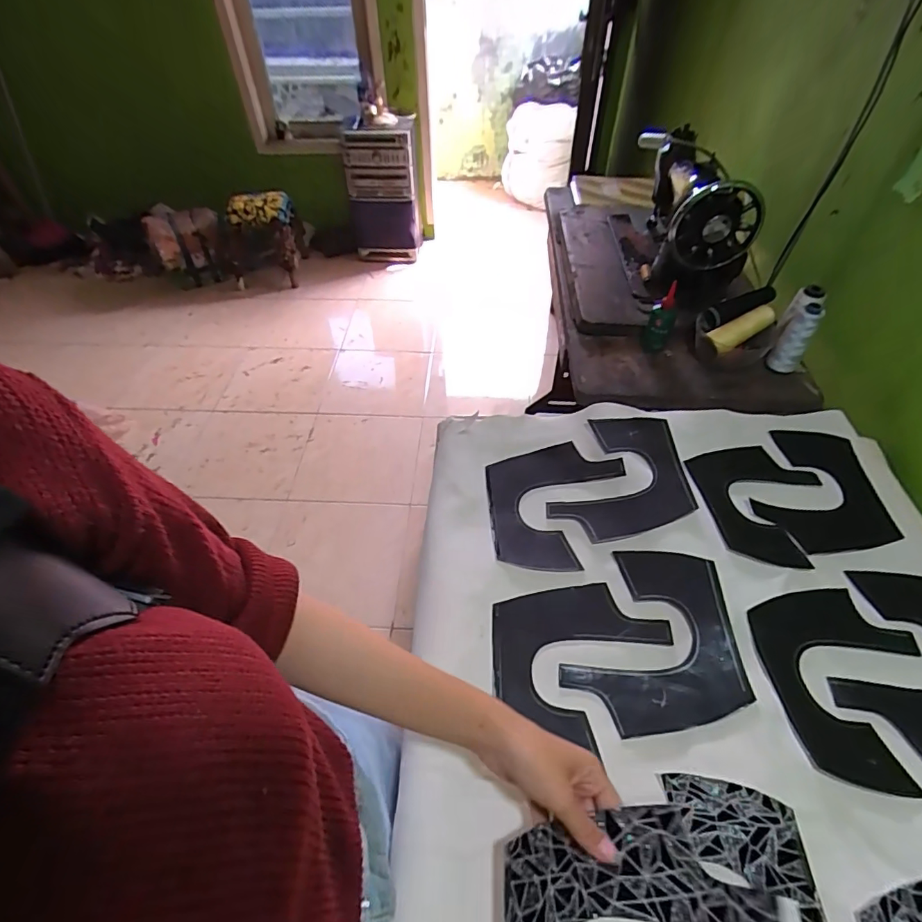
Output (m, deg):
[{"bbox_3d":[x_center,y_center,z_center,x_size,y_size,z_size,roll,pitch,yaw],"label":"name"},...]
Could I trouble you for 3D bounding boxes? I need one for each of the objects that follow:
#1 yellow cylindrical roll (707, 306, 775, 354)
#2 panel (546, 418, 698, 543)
[{"bbox_3d":[0.462,-0.214,0.793,0.107,0.038,0.033,-27,50,2],"label":"yellow cylindrical roll"},{"bbox_3d":[0.198,0.019,0.633,0.170,0.013,0.181,-13,50,16],"label":"panel"}]

